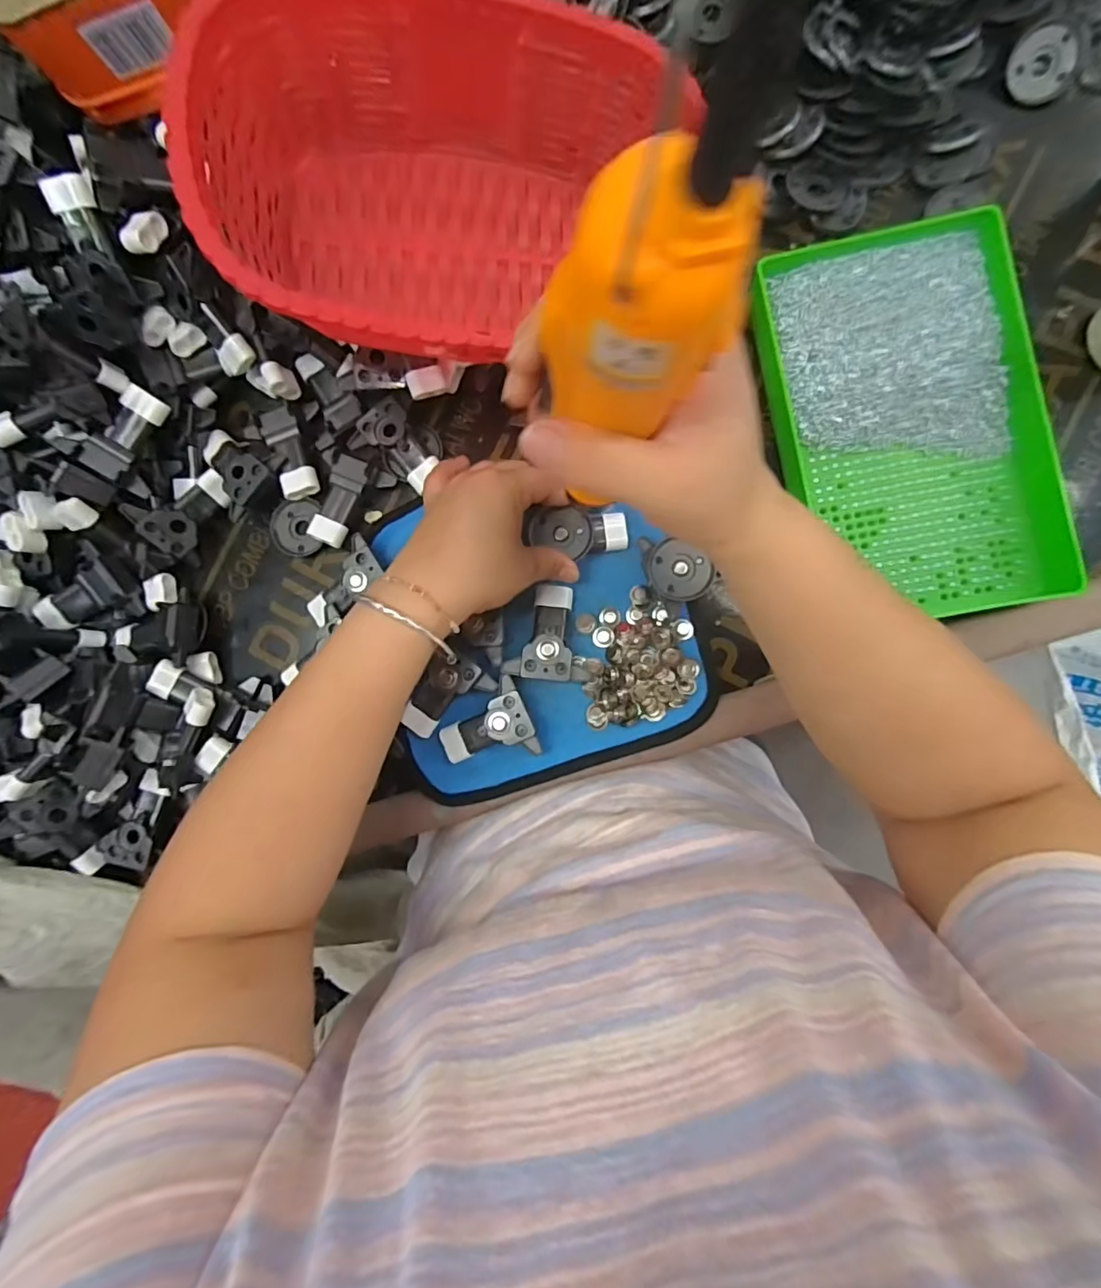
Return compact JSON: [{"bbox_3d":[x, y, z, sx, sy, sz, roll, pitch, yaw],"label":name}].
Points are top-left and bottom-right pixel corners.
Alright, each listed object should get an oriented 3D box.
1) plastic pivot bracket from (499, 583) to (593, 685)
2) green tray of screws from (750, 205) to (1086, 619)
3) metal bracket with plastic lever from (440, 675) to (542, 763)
[{"bbox_3d":[0.000,-0.008,0.371,0.054,0.022,0.063,6,90,4],"label":"plastic pivot bracket"},{"bbox_3d":[0.218,-0.137,0.351,0.158,0.035,0.244,-9,89,4],"label":"green tray of screws"},{"bbox_3d":[-0.044,0.054,0.370,0.064,0.015,0.051,-16,88,4],"label":"metal bracket with plastic lever"}]

